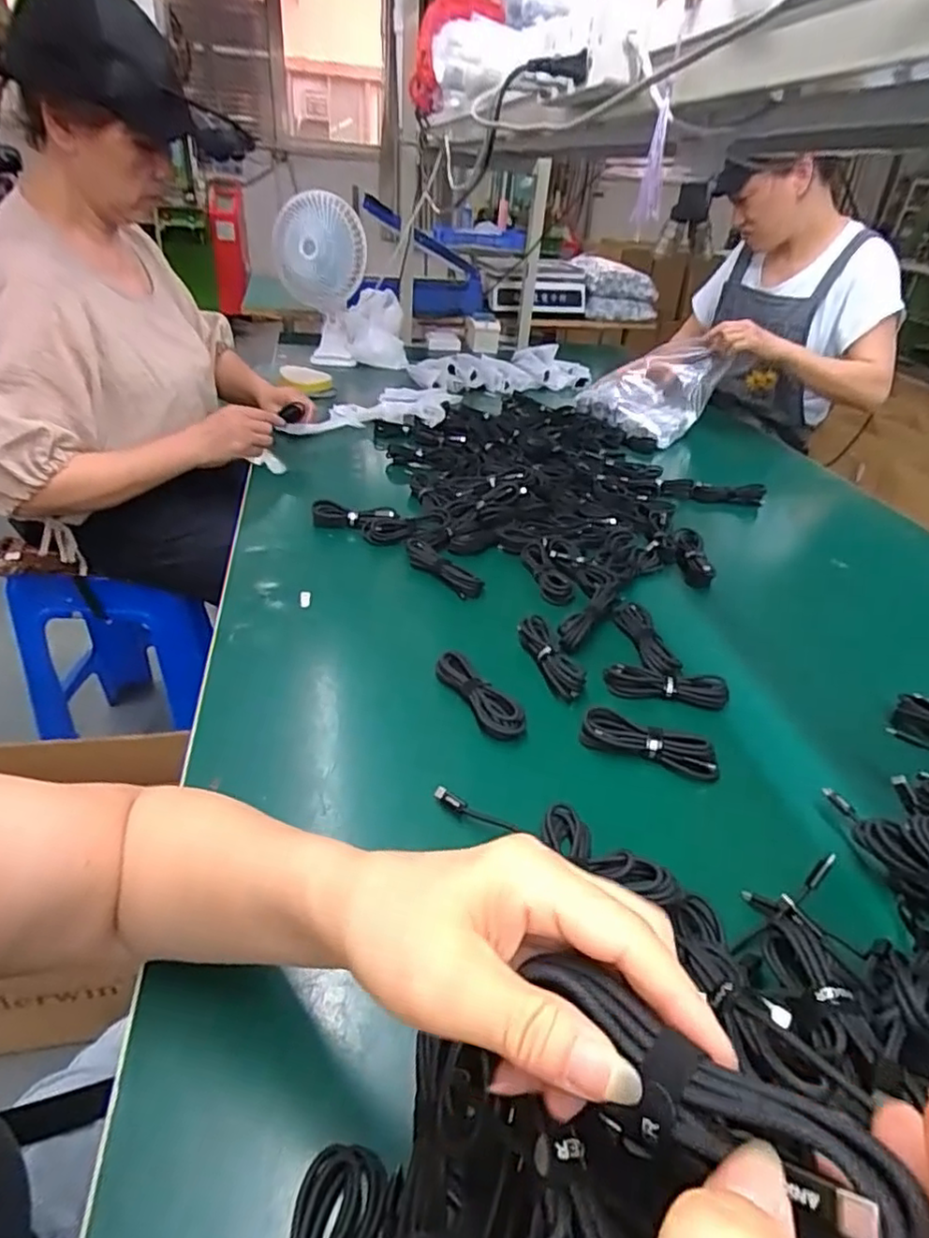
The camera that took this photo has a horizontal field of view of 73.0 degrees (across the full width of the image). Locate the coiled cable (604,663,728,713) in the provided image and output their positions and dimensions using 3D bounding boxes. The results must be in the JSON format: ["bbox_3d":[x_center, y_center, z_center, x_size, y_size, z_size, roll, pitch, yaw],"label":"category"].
[{"bbox_3d":[0.189,0.063,0.591,0.109,0.026,0.025,11,36,9],"label":"coiled cable"}]

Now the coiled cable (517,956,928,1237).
[{"bbox_3d":[0.059,0.122,0.162,0.030,0.025,0.101,-26,29,-35],"label":"coiled cable"}]

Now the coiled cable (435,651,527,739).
[{"bbox_3d":[0.012,0.065,0.556,0.032,0.017,0.106,-17,40,-27],"label":"coiled cable"}]

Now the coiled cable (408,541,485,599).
[{"bbox_3d":[-0.023,-0.059,0.734,0.030,0.027,0.108,-25,45,-35],"label":"coiled cable"}]

